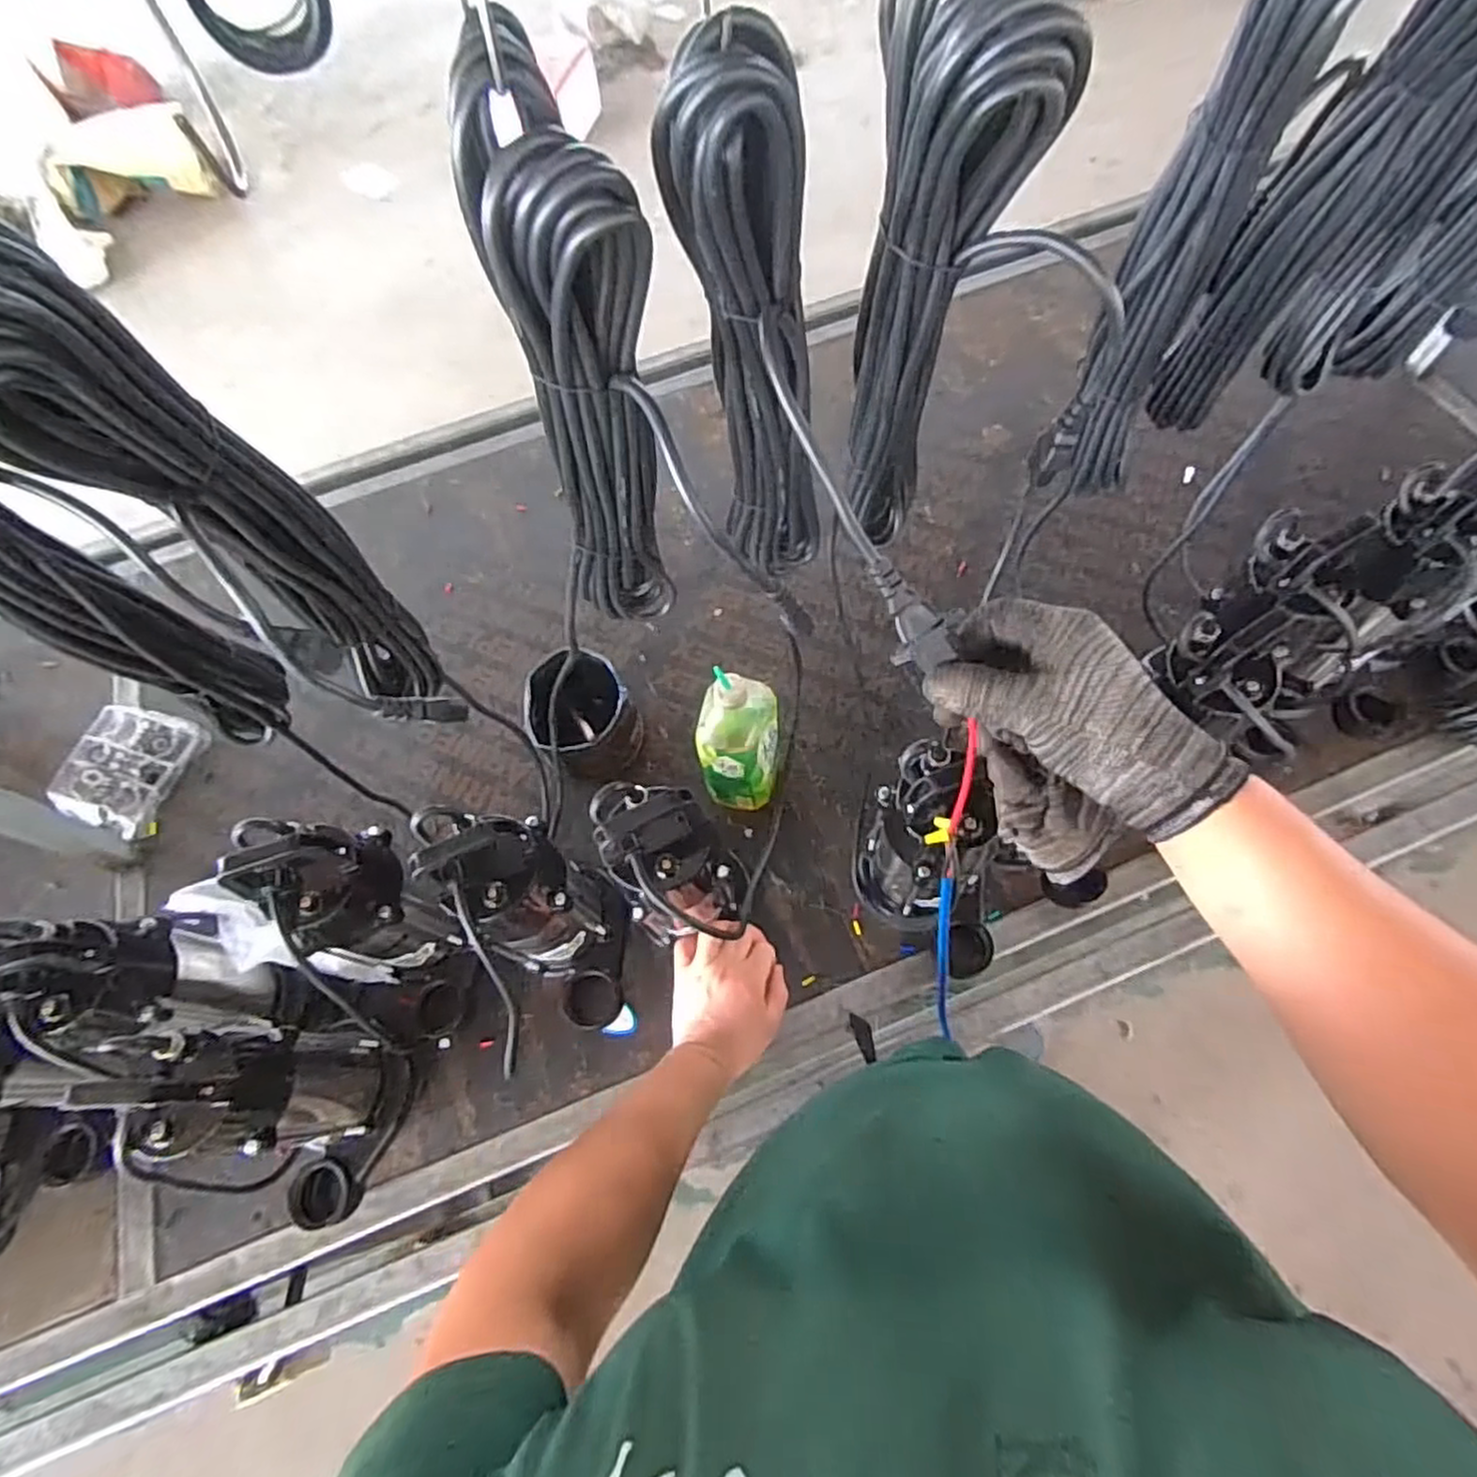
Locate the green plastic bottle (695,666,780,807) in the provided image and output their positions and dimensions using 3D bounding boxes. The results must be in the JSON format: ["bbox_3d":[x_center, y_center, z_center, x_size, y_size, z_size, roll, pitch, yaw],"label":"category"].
[{"bbox_3d":[-0.002,0.007,0.774,0.087,0.217,0.092,-1,63,3],"label":"green plastic bottle"}]

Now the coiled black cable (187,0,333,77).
[{"bbox_3d":[-0.306,-0.479,0.463,0.082,0.089,0.031,-20,64,-6],"label":"coiled black cable"}]

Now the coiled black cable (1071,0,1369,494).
[{"bbox_3d":[0.282,-0.300,0.461,0.061,0.333,0.059,8,64,8],"label":"coiled black cable"}]

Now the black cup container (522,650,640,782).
[{"bbox_3d":[-0.178,-0.022,0.866,0.119,0.102,0.143,-33,66,-12],"label":"black cup container"}]

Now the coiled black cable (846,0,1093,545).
[{"bbox_3d":[0.110,-0.230,0.438,0.068,0.337,0.077,-17,64,-4],"label":"coiled black cable"}]

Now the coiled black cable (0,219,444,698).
[{"bbox_3d":[-0.279,-0.100,0.406,0.060,0.334,0.094,17,72,9],"label":"coiled black cable"}]

